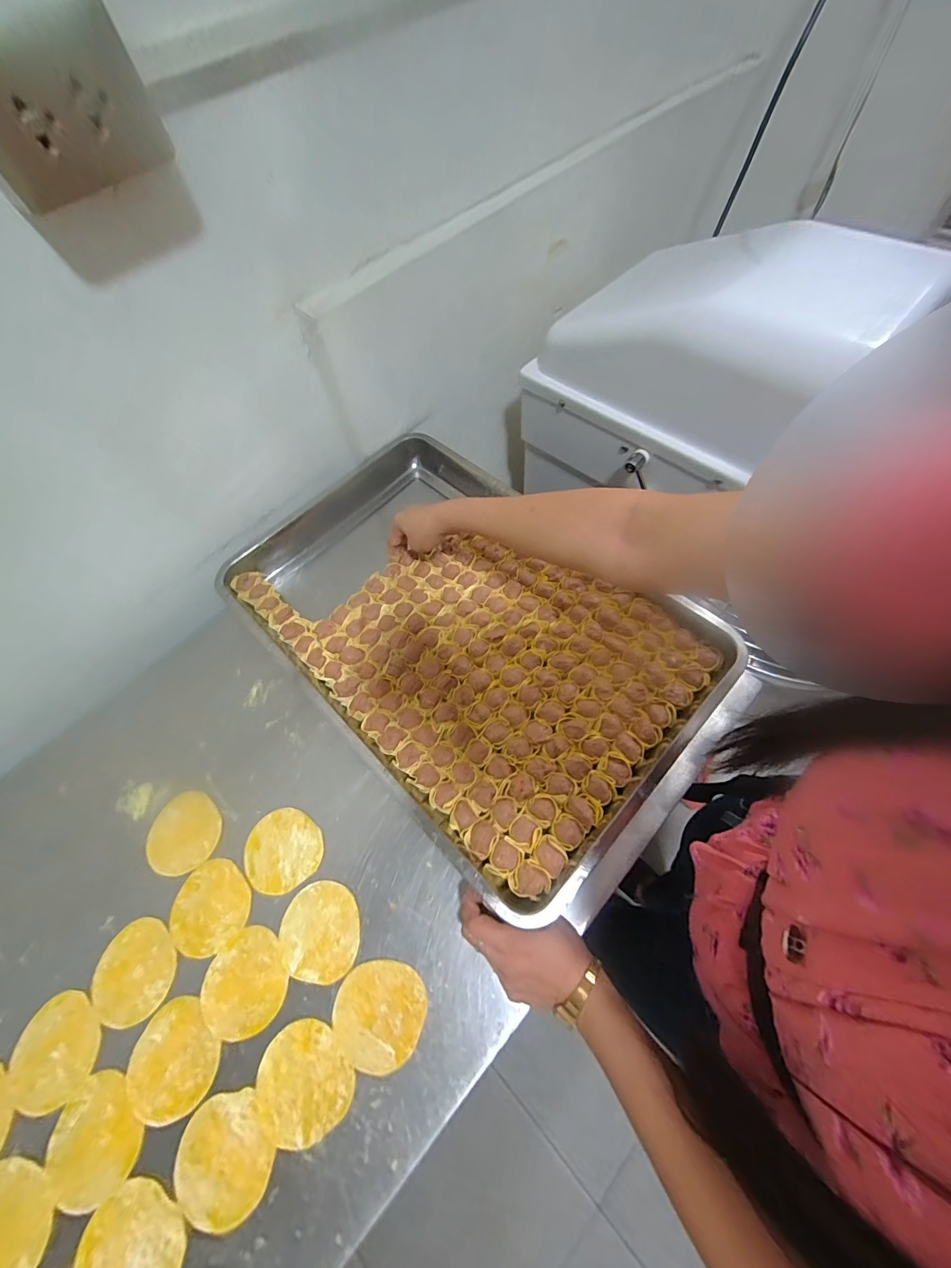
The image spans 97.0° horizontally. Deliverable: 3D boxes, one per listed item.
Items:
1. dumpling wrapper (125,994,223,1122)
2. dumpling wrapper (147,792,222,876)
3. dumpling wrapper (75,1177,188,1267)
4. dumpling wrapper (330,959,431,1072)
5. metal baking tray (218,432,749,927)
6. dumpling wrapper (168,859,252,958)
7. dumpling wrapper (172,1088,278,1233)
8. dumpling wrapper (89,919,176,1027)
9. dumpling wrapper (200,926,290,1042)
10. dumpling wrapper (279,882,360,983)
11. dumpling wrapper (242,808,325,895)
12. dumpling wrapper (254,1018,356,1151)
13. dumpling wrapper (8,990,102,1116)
[{"bbox_3d":[-0.281,0.395,0.388,0.082,0.004,0.077,39,70,22],"label":"dumpling wrapper"},{"bbox_3d":[-0.330,0.225,0.476,0.087,0.004,0.077,37,68,27],"label":"dumpling wrapper"},{"bbox_3d":[-0.277,0.497,0.333,0.084,0.007,0.075,21,65,15],"label":"dumpling wrapper"},{"bbox_3d":[-0.090,0.353,0.392,0.083,0.004,0.079,-2,61,3],"label":"dumpling wrapper"},{"bbox_3d":[-0.028,-0.019,0.554,0.611,0.056,0.389,38,70,22],"label":"metal baking tray"},{"bbox_3d":[-0.279,0.288,0.442,0.080,0.005,0.080,-2,61,3],"label":"dumpling wrapper"},{"bbox_3d":[-0.216,0.446,0.356,0.078,0.007,0.079,-2,61,3],"label":"dumpling wrapper"},{"bbox_3d":[-0.343,0.338,0.422,0.080,0.004,0.084,-2,61,3],"label":"dumpling wrapper"},{"bbox_3d":[-0.225,0.342,0.411,0.079,0.004,0.082,-2,61,3],"label":"dumpling wrapper"},{"bbox_3d":[-0.156,0.300,0.425,0.076,0.004,0.083,-2,61,3],"label":"dumpling wrapper"},{"bbox_3d":[-0.213,0.238,0.463,0.082,0.004,0.081,-1,64,2],"label":"dumpling wrapper"},{"bbox_3d":[-0.155,0.399,0.373,0.079,0.004,0.081,-2,61,3],"label":"dumpling wrapper"},{"bbox_3d":[-0.397,0.394,0.398,0.077,0.004,0.083,2,63,3],"label":"dumpling wrapper"}]

